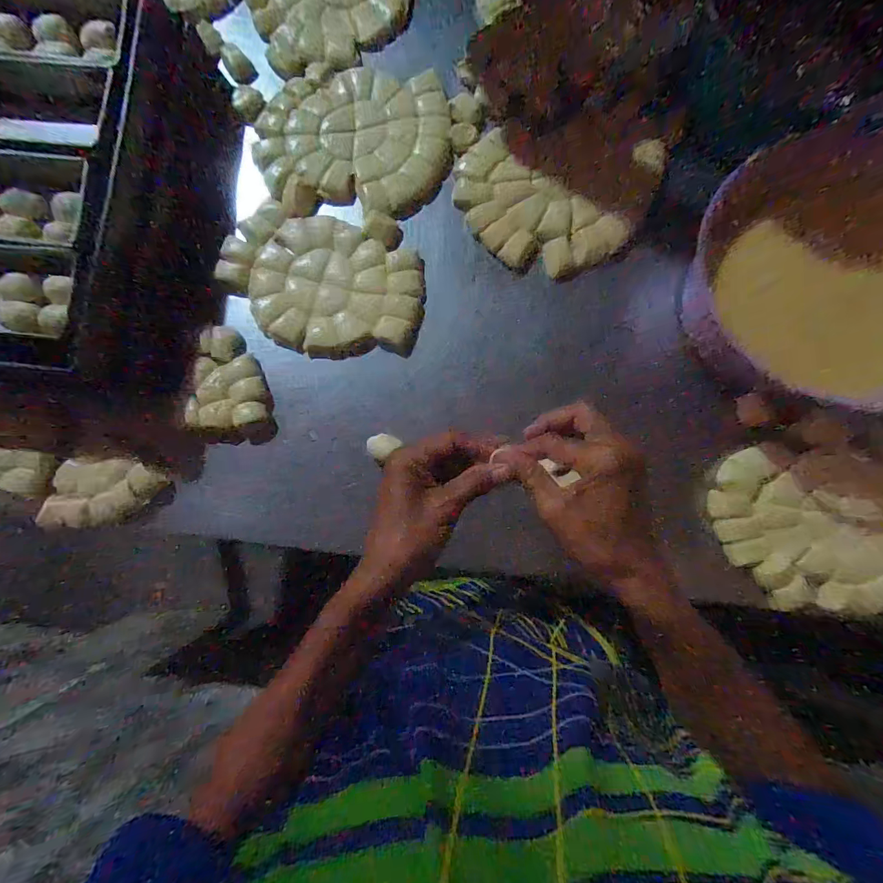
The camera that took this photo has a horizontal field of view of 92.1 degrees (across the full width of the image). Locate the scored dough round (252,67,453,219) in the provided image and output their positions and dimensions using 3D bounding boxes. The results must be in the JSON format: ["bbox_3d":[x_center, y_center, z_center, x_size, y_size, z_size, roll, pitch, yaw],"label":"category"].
[{"bbox_3d":[-0.110,-0.380,0.533,0.236,0.018,0.184,-1,84,-1],"label":"scored dough round"}]

